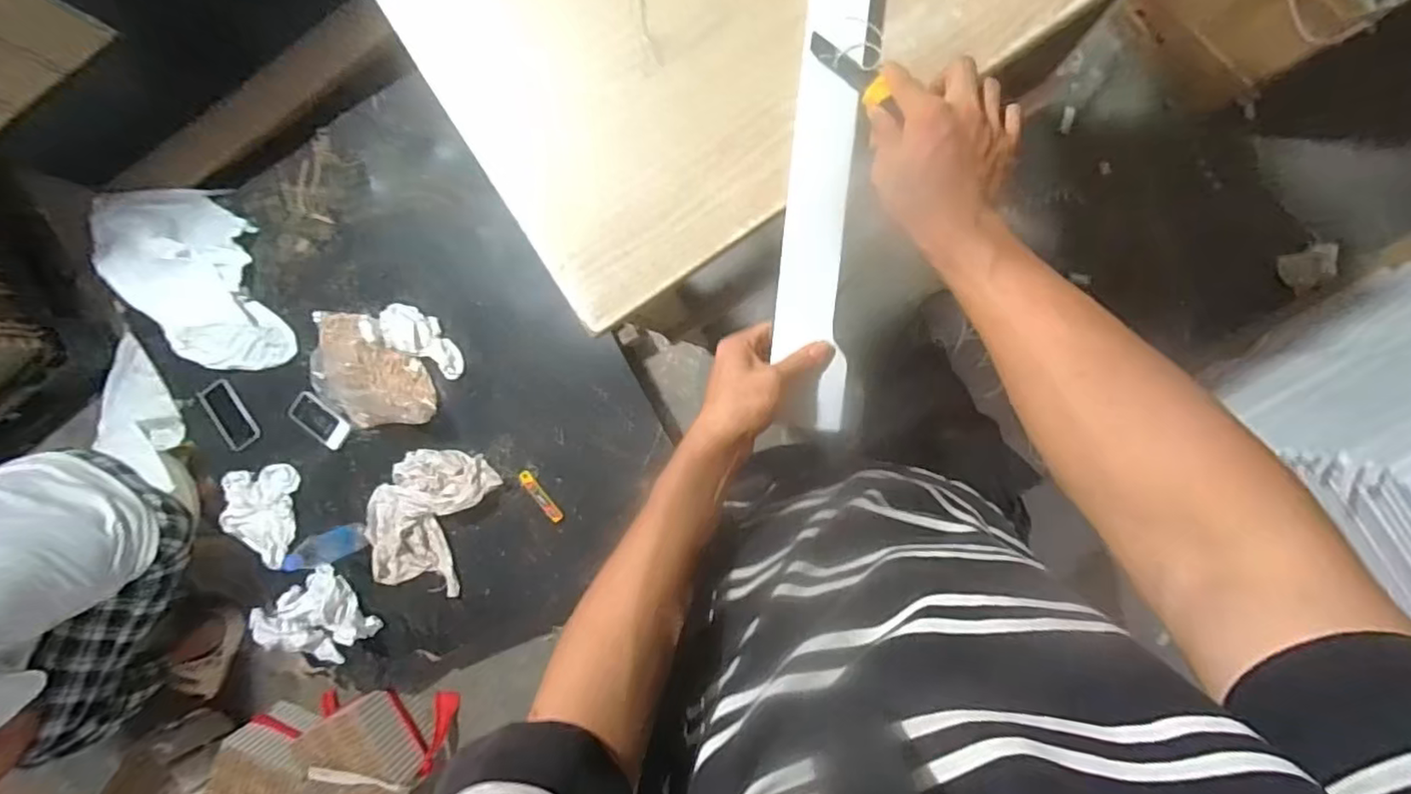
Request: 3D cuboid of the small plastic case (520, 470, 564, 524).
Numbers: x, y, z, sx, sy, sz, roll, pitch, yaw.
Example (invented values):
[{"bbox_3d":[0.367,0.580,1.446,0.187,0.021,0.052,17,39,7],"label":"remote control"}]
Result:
[{"bbox_3d":[-0.382,0.232,1.424,0.031,0.018,0.143,-37,87,6],"label":"small plastic case"}]

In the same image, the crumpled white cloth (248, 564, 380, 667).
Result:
[{"bbox_3d":[-0.937,0.545,1.469,0.288,0.112,0.209,-32,88,6],"label":"crumpled white cloth"}]

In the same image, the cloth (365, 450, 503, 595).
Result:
[{"bbox_3d":[-0.651,0.286,1.425,0.274,0.069,0.346,15,93,6],"label":"cloth"}]

